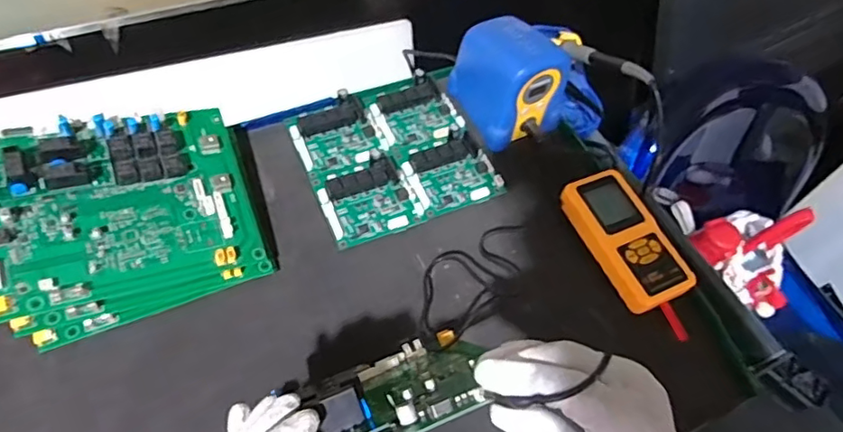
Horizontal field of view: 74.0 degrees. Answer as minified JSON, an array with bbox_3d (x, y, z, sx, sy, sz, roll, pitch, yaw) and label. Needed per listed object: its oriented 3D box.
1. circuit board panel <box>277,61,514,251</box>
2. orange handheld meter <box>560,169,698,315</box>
[{"bbox_3d":[-0.029,-0.074,0.605,0.192,0.017,0.181,-20,62,-16],"label":"circuit board panel"},{"bbox_3d":[0.202,0.022,0.554,0.071,0.028,0.141,-19,61,-15],"label":"orange handheld meter"}]

